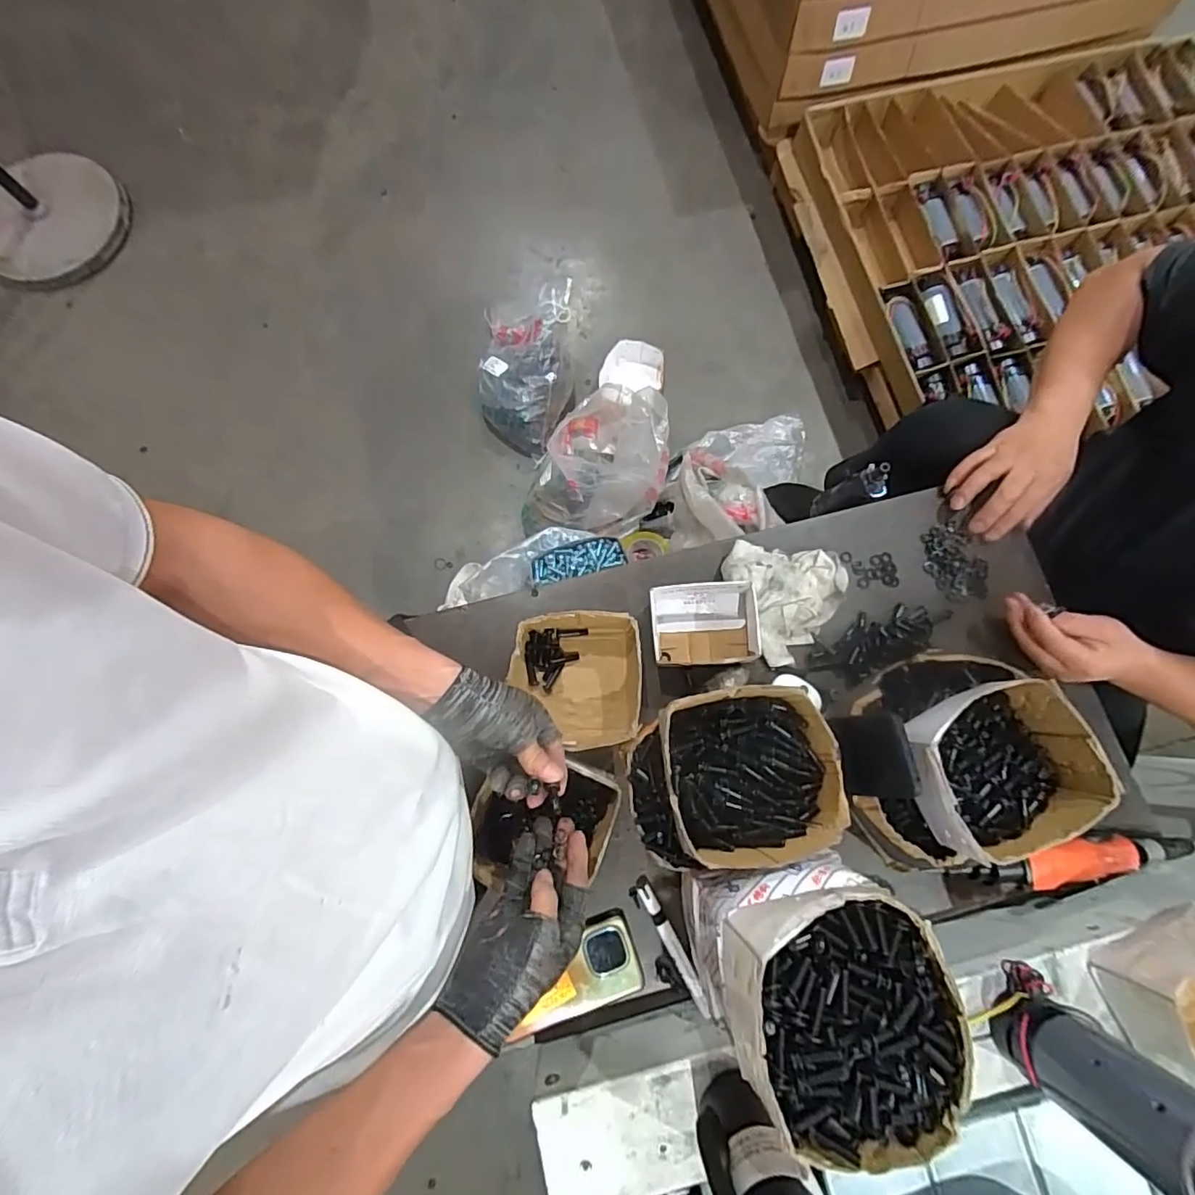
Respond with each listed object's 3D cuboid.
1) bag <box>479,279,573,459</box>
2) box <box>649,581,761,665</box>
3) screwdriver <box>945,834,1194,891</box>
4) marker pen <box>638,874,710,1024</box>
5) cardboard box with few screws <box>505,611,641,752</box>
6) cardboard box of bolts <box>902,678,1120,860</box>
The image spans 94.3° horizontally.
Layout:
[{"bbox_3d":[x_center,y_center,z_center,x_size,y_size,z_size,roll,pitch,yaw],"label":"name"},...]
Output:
[{"bbox_3d":[-0.182,-0.563,1.382,0.238,0.236,0.344,5,78,1],"label":"bag"},{"bbox_3d":[0.126,0.033,0.650,0.128,0.056,0.092,-1,78,-1],"label":"box"},{"bbox_3d":[0.522,0.285,0.599,0.269,0.035,0.039,-8,78,-2],"label":"screwdriver"},{"bbox_3d":[0.081,0.375,0.598,0.017,0.014,0.144,-28,79,-6],"label":"marker pen"},{"bbox_3d":[-0.023,0.093,0.638,0.146,0.078,0.154,-6,78,-2],"label":"cardboard box with few screws"},{"bbox_3d":[0.394,0.166,0.550,0.157,0.067,0.144,-22,79,-5],"label":"cardboard box of bolts"}]

